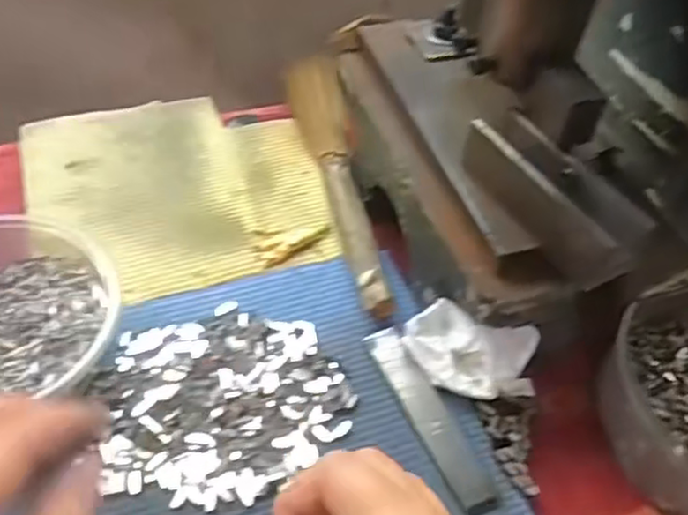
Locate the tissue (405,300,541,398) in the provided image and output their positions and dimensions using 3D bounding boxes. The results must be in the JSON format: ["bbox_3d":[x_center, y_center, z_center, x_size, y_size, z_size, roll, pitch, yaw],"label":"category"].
[{"bbox_3d":[0.062,0.047,0.341,0.062,0.038,0.033,31,52,20],"label":"tissue"}]

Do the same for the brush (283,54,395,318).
[{"bbox_3d":[-0.004,-0.058,0.434,0.030,0.020,0.228,-6,50,-11],"label":"brush"}]

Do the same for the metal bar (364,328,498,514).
[{"bbox_3d":[0.042,0.076,0.335,0.020,0.005,0.100,-18,53,-21],"label":"metal bar"}]

